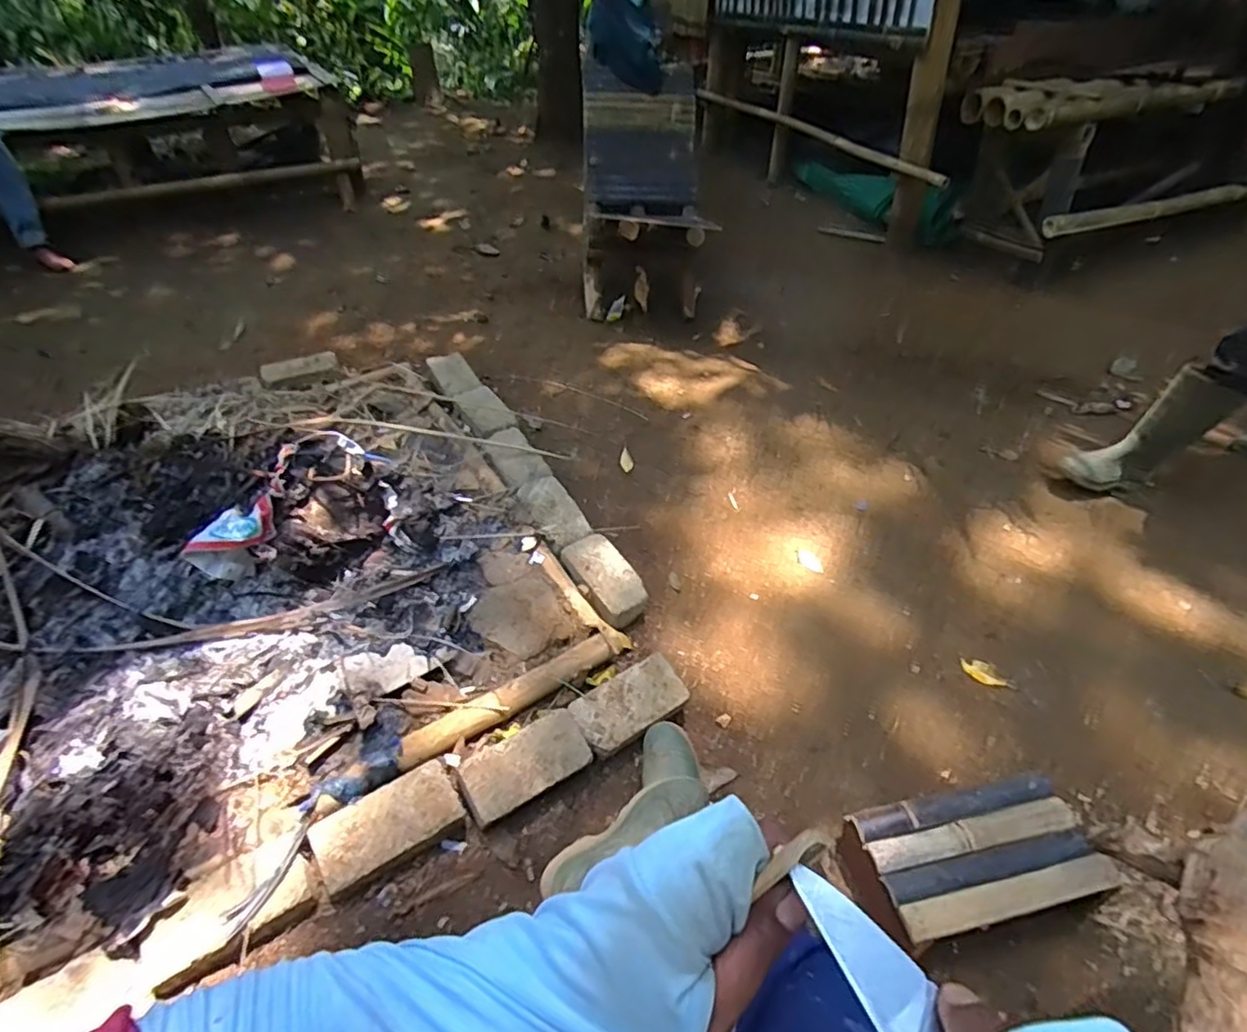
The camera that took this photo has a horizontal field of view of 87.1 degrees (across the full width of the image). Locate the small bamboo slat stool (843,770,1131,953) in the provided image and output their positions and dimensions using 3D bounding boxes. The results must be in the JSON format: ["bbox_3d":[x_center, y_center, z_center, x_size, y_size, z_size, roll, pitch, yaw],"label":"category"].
[{"bbox_3d":[0.521,0.520,0.995,0.345,0.100,0.189,-9,45,-9],"label":"small bamboo slat stool"}]

